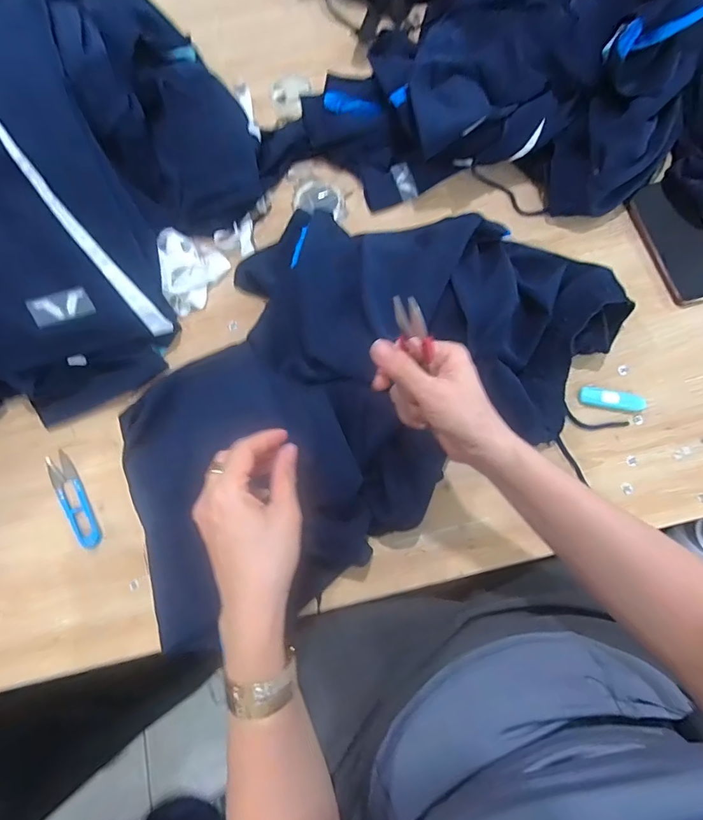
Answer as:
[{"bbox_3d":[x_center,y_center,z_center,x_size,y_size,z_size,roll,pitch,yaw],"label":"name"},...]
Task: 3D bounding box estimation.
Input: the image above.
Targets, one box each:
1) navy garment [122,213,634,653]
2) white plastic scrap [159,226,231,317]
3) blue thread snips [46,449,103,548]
[{"bbox_3d":[-0.012,-0.044,0.475,0.596,0.087,0.366,-35,78,-6],"label":"navy garment"},{"bbox_3d":[-0.211,-0.177,0.542,0.077,0.036,0.092,27,79,8],"label":"white plastic scrap"},{"bbox_3d":[-0.320,0.103,0.498,0.028,0.008,0.123,-32,77,-5],"label":"blue thread snips"}]

